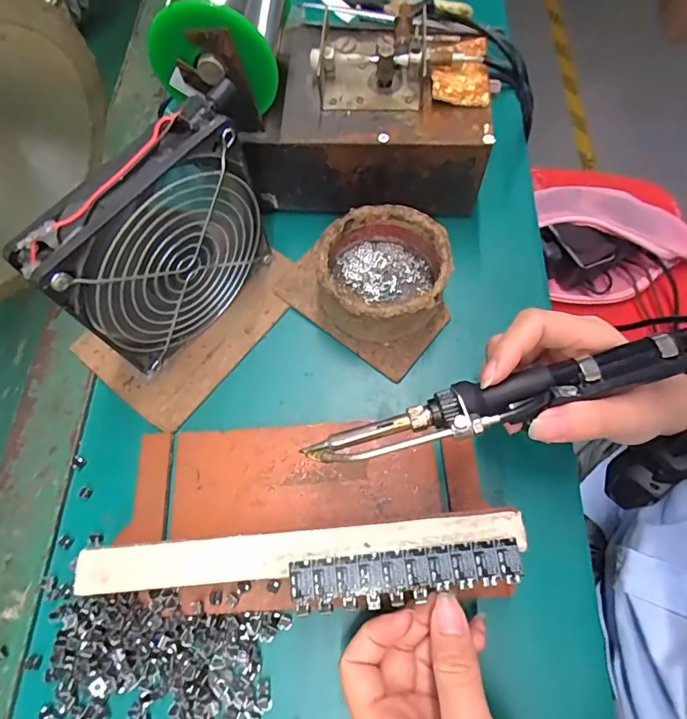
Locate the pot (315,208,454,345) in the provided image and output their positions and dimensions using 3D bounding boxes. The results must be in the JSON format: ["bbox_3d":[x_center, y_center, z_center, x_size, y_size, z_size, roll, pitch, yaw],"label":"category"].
[{"bbox_3d":[0.025,-0.054,0.302,0.080,0.044,0.082,-1,68,2],"label":"pot"}]

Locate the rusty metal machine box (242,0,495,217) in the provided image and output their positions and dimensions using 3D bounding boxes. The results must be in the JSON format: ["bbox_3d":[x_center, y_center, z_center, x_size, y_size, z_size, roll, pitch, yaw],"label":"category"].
[{"bbox_3d":[0.020,-0.172,0.325,0.154,0.085,0.110,4,68,4],"label":"rusty metal machine box"}]

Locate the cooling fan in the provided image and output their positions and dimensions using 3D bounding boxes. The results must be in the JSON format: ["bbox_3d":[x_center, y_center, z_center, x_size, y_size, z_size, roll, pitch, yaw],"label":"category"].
[{"bbox_3d":[-0.094,-0.060,0.262,0.026,0.130,0.122,37,74,16],"label":"cooling fan"}]

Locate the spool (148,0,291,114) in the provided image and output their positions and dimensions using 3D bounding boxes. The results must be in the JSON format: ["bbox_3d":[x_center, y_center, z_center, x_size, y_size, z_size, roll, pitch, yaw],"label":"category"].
[{"bbox_3d":[-0.066,-0.194,0.272,0.069,0.072,0.087,2,68,3],"label":"spool"}]

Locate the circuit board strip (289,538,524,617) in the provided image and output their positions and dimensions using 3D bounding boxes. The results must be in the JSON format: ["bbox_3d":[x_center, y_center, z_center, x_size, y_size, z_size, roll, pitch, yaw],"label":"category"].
[{"bbox_3d":[0.030,0.101,0.218,0.108,0.004,0.022,-7,68,0],"label":"circuit board strip"}]

